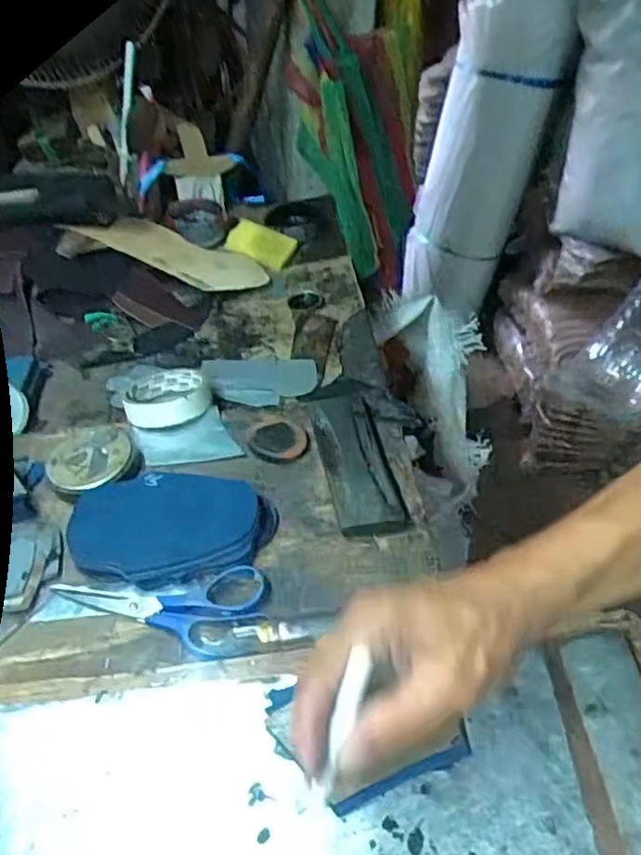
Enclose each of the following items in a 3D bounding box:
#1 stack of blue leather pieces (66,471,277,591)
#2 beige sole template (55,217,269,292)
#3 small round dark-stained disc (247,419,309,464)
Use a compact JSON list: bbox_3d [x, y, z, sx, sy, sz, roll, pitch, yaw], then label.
[{"bbox_3d":[-0.121,0.076,0.518,0.160,0.018,0.093,-1,44,-3],"label":"stack of blue leather pieces"},{"bbox_3d":[-0.182,-0.220,0.818,0.229,0.011,0.085,22,47,4],"label":"beige sole template"},{"bbox_3d":[-0.039,0.012,0.601,0.052,0.011,0.056,1,44,-1],"label":"small round dark-stained disc"}]

